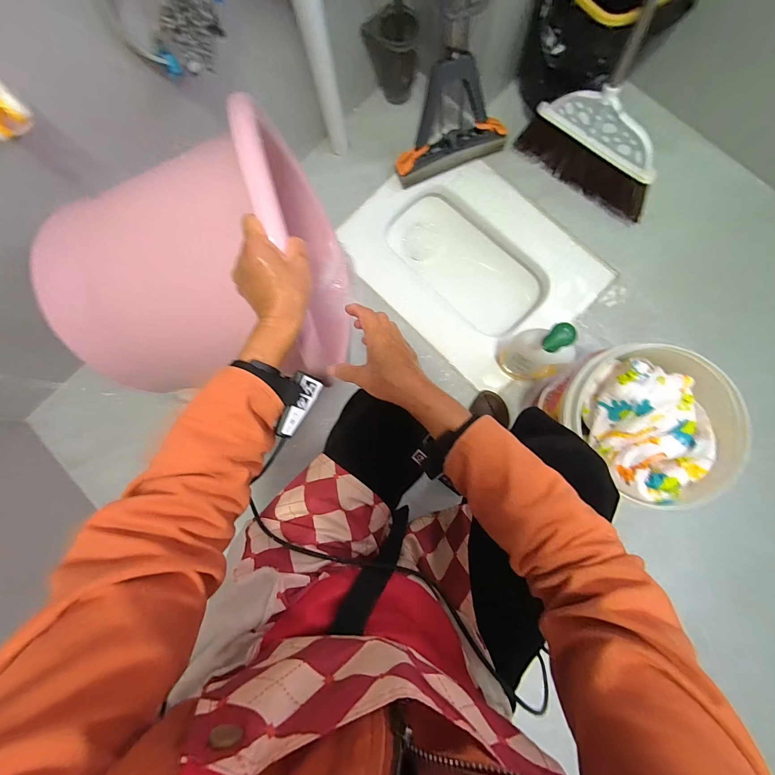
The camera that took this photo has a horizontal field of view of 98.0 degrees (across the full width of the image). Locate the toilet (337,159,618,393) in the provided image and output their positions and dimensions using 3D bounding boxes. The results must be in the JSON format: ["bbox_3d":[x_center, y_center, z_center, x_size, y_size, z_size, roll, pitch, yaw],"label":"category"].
[{"bbox_3d":[0.204,-0.334,0.888,0.447,0.123,0.598,-45,89,-2],"label":"toilet"}]

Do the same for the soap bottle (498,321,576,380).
[{"bbox_3d":[0.301,-0.064,0.701,0.095,0.258,0.091,0,88,0],"label":"soap bottle"}]

